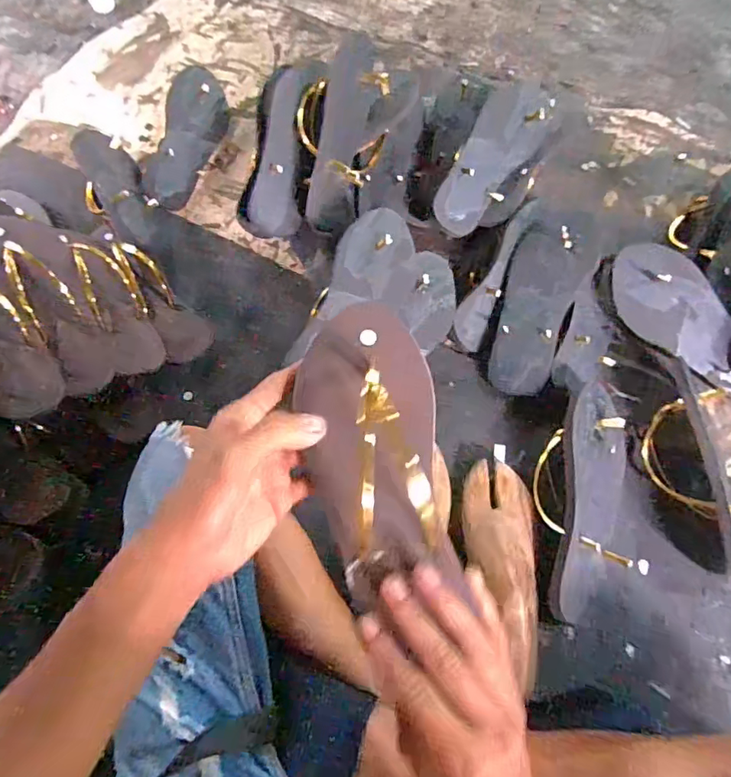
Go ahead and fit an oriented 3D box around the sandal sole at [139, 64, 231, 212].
[{"bbox_3d":[-0.288,-0.395,0.819,0.092,0.028,0.230,22,81,-28],"label":"sandal sole"}]

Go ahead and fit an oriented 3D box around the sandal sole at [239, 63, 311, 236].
[{"bbox_3d":[-0.125,-0.316,0.685,0.087,0.044,0.218,10,96,6],"label":"sandal sole"}]

